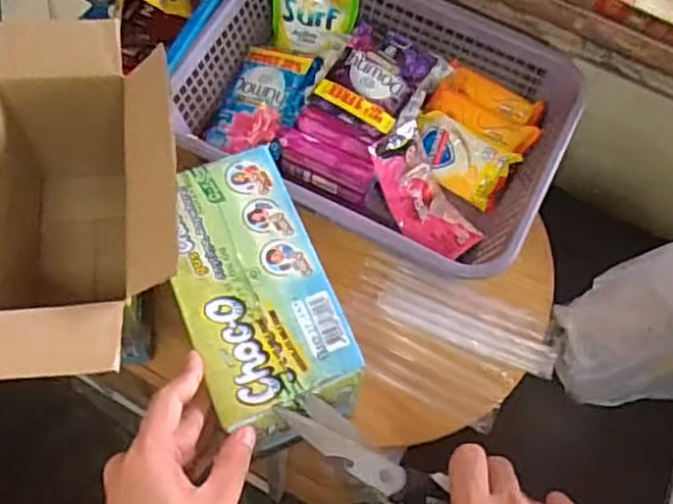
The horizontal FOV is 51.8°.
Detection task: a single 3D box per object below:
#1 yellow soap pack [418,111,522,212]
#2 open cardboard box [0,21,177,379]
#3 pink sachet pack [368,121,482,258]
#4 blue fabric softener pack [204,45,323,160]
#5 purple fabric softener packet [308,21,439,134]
[{"bbox_3d":[0.121,-0.092,0.684,0.101,0.030,0.061,31,104,9],"label":"yellow soap pack"},{"bbox_3d":[-0.207,-0.018,0.556,0.175,0.179,0.281,-6,63,-6],"label":"open cardboard box"},{"bbox_3d":[0.082,-0.055,0.662,0.070,0.038,0.131,-39,104,-20],"label":"pink sachet pack"},{"bbox_3d":[-0.074,-0.150,0.686,0.082,0.030,0.120,22,64,8],"label":"blue fabric softener pack"},{"bbox_3d":[0.036,-0.169,0.672,0.085,0.018,0.108,27,64,10],"label":"purple fabric softener packet"}]

